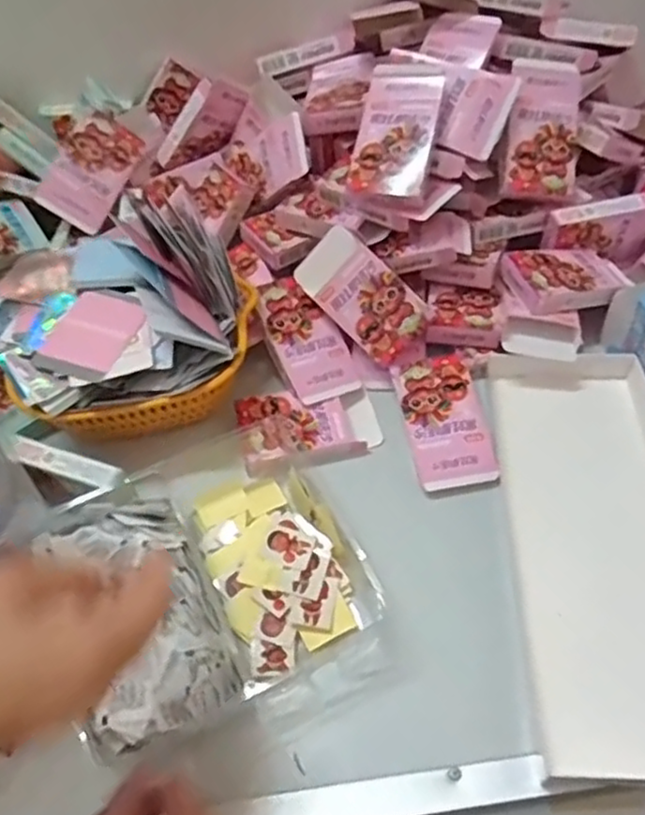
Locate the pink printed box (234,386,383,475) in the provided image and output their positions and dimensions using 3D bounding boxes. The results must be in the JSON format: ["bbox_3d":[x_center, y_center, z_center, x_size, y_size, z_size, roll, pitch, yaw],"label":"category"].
[{"bbox_3d":[-0.011,0.019,0.588,0.115,0.025,0.073,-11,54,-5],"label":"pink printed box"}]

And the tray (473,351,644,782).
[{"bbox_3d":[0.208,0.095,0.519,0.131,0.027,0.329,0,54,3],"label":"tray"}]

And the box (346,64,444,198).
[{"bbox_3d":[0.061,-0.234,0.584,0.066,0.017,0.123,10,79,23],"label":"box"}]

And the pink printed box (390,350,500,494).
[{"bbox_3d":[0.101,0.011,0.578,0.066,0.027,0.121,-8,54,-3],"label":"pink printed box"}]

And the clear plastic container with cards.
[{"bbox_3d":[-0.086,0.112,0.500,0.211,0.062,0.193,-27,57,-16],"label":"clear plastic container with cards"}]

